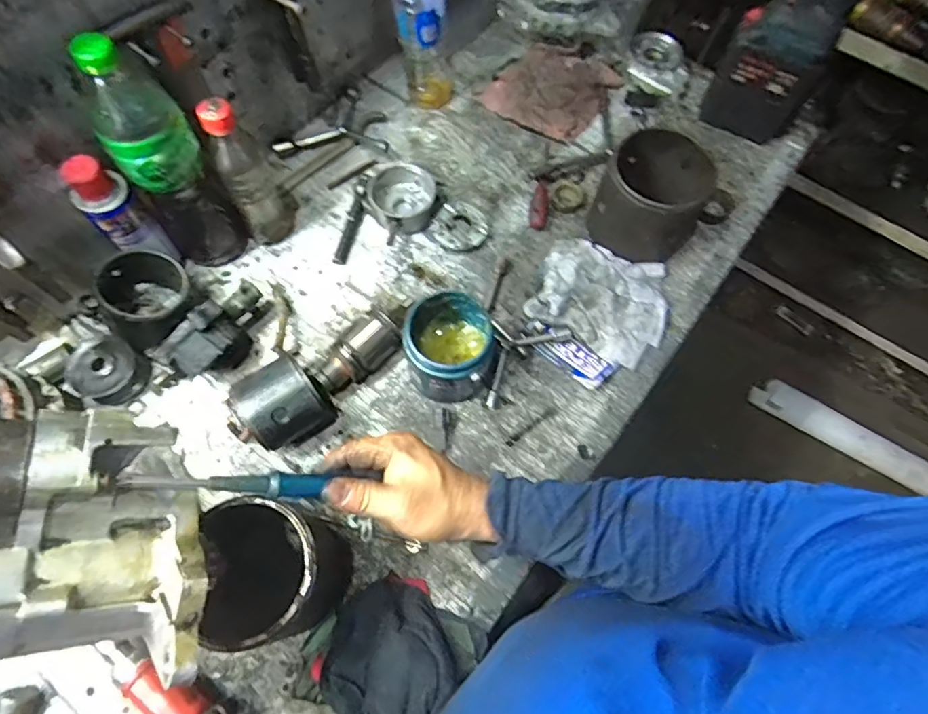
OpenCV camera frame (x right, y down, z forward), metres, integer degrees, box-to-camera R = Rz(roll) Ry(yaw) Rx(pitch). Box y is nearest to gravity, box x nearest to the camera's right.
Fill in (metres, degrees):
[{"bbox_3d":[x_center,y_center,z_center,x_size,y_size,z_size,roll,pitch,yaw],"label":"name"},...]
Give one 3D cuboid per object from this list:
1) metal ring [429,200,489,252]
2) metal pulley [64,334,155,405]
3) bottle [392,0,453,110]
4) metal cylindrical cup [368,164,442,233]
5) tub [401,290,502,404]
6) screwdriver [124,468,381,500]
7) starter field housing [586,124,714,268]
[{"bbox_3d":[-0.005,-0.167,0.688,0.071,0.019,0.072,1,68,-2],"label":"metal ring"},{"bbox_3d":[-0.385,0.015,0.586,0.071,0.046,0.066,47,74,-4],"label":"metal pulley"},{"bbox_3d":[-0.051,-0.420,0.688,0.068,0.213,0.058,-2,68,-3],"label":"bottle"},{"bbox_3d":[-0.075,-0.202,0.681,0.081,0.045,0.080,1,68,-2],"label":"metal cylindrical cup"},{"bbox_3d":[-0.016,-0.009,0.574,0.089,0.099,0.091,1,68,-2],"label":"tub"},{"bbox_3d":[-0.142,0.090,0.378,0.162,0.018,0.021,7,64,-32],"label":"screwdriver"},{"bbox_3d":[0.234,-0.196,0.662,0.126,0.122,0.137,1,68,-2],"label":"starter field housing"}]

